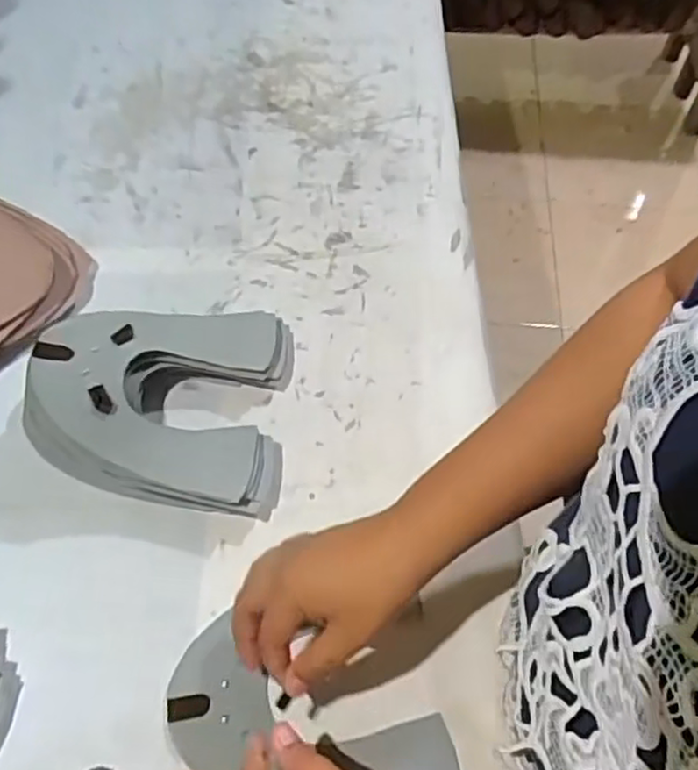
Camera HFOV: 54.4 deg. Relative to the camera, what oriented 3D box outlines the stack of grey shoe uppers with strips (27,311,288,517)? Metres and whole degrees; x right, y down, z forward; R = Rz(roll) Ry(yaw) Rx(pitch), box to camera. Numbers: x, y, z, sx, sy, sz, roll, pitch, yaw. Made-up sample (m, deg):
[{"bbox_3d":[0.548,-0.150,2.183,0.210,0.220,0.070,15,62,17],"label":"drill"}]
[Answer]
[{"bbox_3d":[-0.130,-0.001,0.495,0.171,0.067,0.159,7,58,4],"label":"stack of grey shoe uppers with strips"}]

